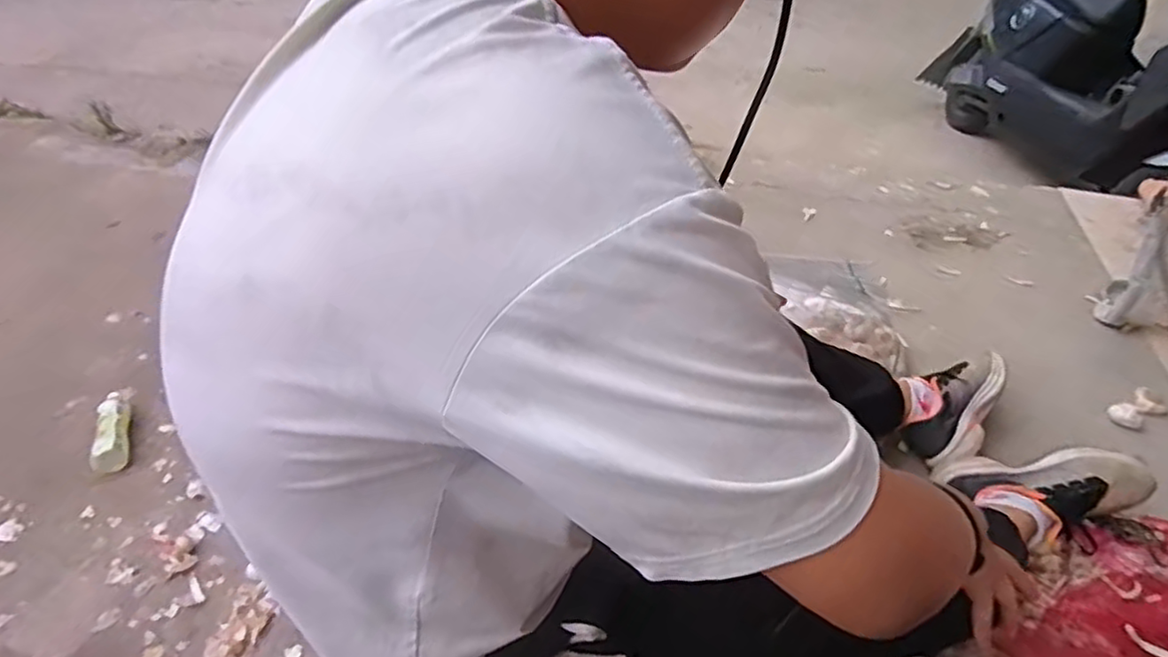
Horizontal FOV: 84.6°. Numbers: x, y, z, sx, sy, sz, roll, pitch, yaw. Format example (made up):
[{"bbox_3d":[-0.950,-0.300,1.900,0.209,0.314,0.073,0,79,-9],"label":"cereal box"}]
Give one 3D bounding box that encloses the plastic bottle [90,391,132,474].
[{"bbox_3d":[-1.089,0.229,1.472,0.075,0.077,0.226,-16,44,-21],"label":"plastic bottle"}]

